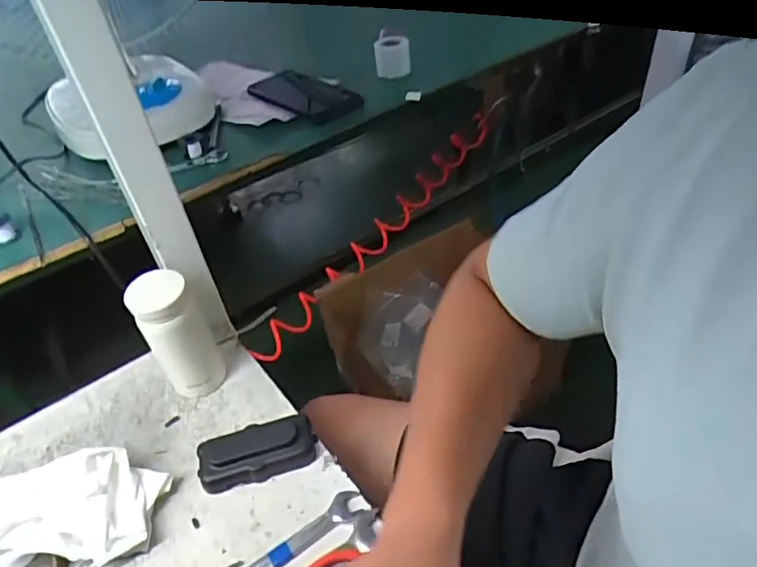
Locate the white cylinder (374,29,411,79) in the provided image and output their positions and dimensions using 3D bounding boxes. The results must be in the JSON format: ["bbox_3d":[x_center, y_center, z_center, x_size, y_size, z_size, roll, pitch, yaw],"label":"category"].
[{"bbox_3d":[0.022,-0.342,0.859,0.053,0.050,0.060,-7,43,1],"label":"white cylinder"}]

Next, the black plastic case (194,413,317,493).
[{"bbox_3d":[-0.114,0.157,0.539,0.107,0.023,0.054,-13,43,-6],"label":"black plastic case"}]

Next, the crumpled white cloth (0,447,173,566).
[{"bbox_3d":[-0.279,0.200,0.492,0.178,0.051,0.089,-14,43,-7],"label":"crumpled white cloth"}]

